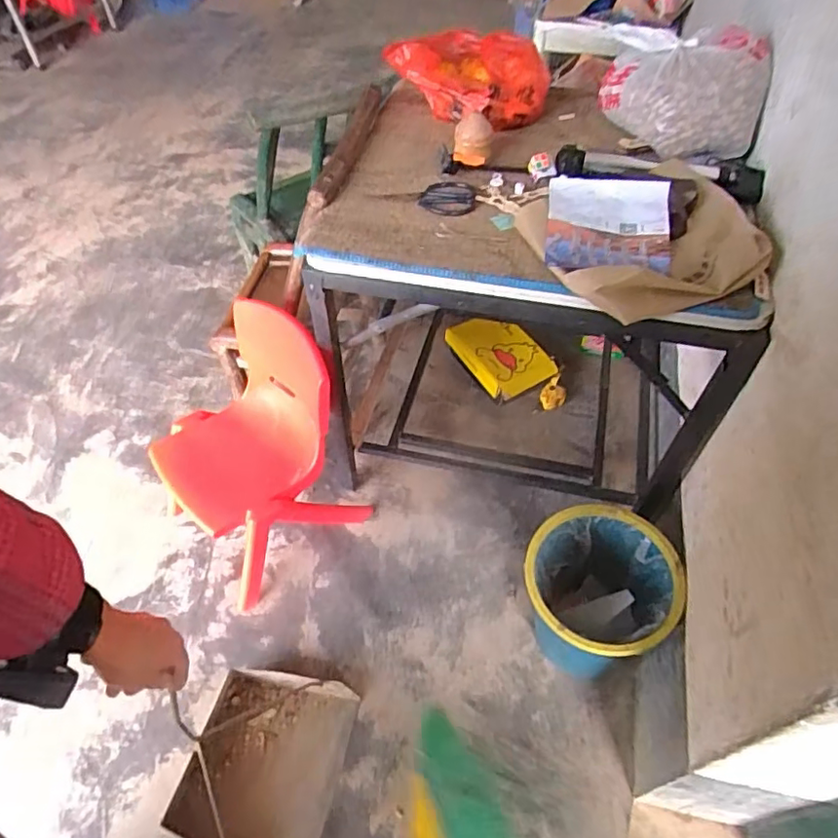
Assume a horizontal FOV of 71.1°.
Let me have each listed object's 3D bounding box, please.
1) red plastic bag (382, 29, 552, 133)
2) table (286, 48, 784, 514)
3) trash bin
[{"bbox_3d":[0.093,-0.663,1.135,0.309,0.097,0.284,8,51,8],"label":"red plastic bag"},{"bbox_3d":[0.192,-0.193,1.258,0.708,0.720,0.630,9,51,9],"label":"table"},{"bbox_3d":[0.303,0.334,1.059,0.237,0.293,0.238,-1,51,1],"label":"trash bin"}]

